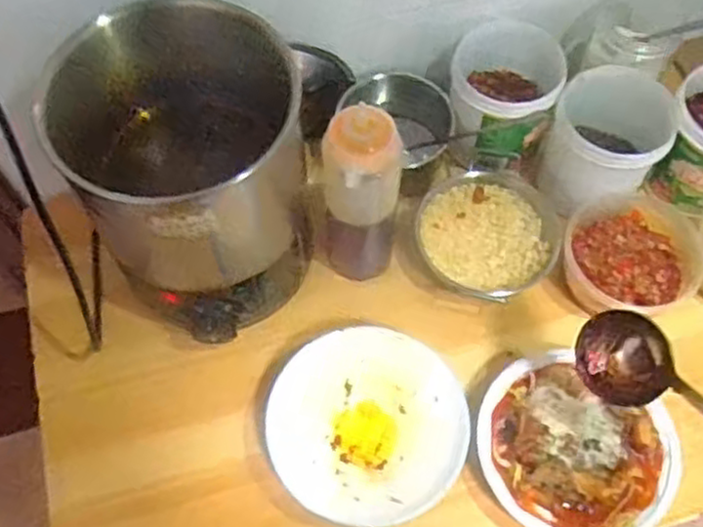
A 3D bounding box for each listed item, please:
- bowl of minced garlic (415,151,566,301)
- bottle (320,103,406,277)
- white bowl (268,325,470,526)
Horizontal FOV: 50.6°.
[{"bbox_3d":[0.134,-0.041,0.753,0.139,0.048,0.152,0,63,0],"label":"bowl of minced garlic"},{"bbox_3d":[0.008,-0.051,0.670,0.074,0.219,0.056,-4,63,-2],"label":"bottle"},{"bbox_3d":[0.015,0.146,0.663,0.163,0.049,0.170,0,63,0],"label":"white bowl"}]

